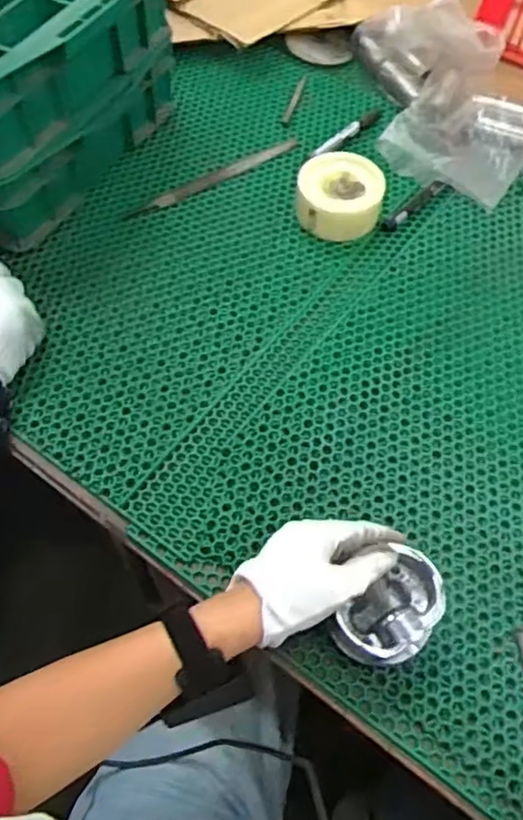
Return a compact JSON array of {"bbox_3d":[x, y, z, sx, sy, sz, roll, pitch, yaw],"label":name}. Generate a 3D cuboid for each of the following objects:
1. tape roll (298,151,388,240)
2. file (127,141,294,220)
[{"bbox_3d":[0.089,-0.243,0.743,0.098,0.046,0.090,9,62,4],"label":"tape roll"},{"bbox_3d":[-0.060,-0.289,0.811,0.242,0.008,0.027,-31,66,-16],"label":"file"}]

